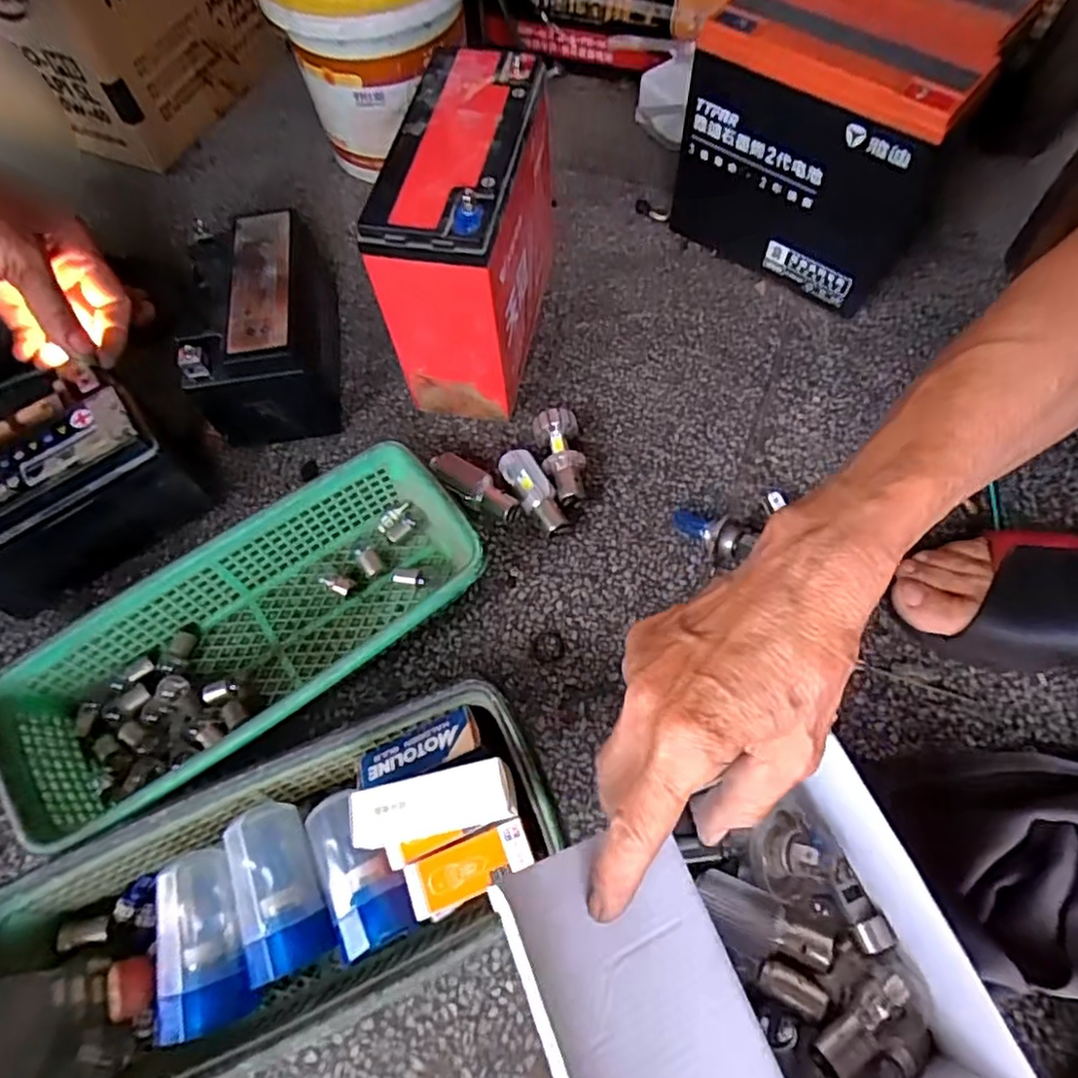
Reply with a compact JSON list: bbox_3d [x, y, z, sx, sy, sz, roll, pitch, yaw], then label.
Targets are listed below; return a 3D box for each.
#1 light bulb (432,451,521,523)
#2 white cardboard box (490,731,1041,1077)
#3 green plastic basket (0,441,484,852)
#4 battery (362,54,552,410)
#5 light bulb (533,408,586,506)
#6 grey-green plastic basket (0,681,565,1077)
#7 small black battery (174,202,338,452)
[{"bbox_3d":[-0.047,-0.036,0.482,0.071,0.023,0.024,36,70,18],"label":"light bulb"},{"bbox_3d":[0.105,0.206,0.281,0.198,0.127,0.172,-14,64,-4],"label":"white cardboard box"},{"bbox_3d":[-0.177,0.061,0.420,0.284,0.063,0.121,-33,66,-13],"label":"green plastic basket"},{"bbox_3d":[-0.047,-0.207,0.483,0.079,0.180,0.172,10,64,8],"label":"battery"},{"bbox_3d":[0.018,-0.057,0.485,0.031,0.033,0.073,-12,64,-3],"label":"light bulb"},{"bbox_3d":[-0.133,0.188,0.348,0.293,0.082,0.130,-20,64,-7],"label":"grey-green plastic basket"},{"bbox_3d":[-0.211,-0.169,0.512,0.085,0.102,0.165,-9,63,-1],"label":"small black battery"}]

